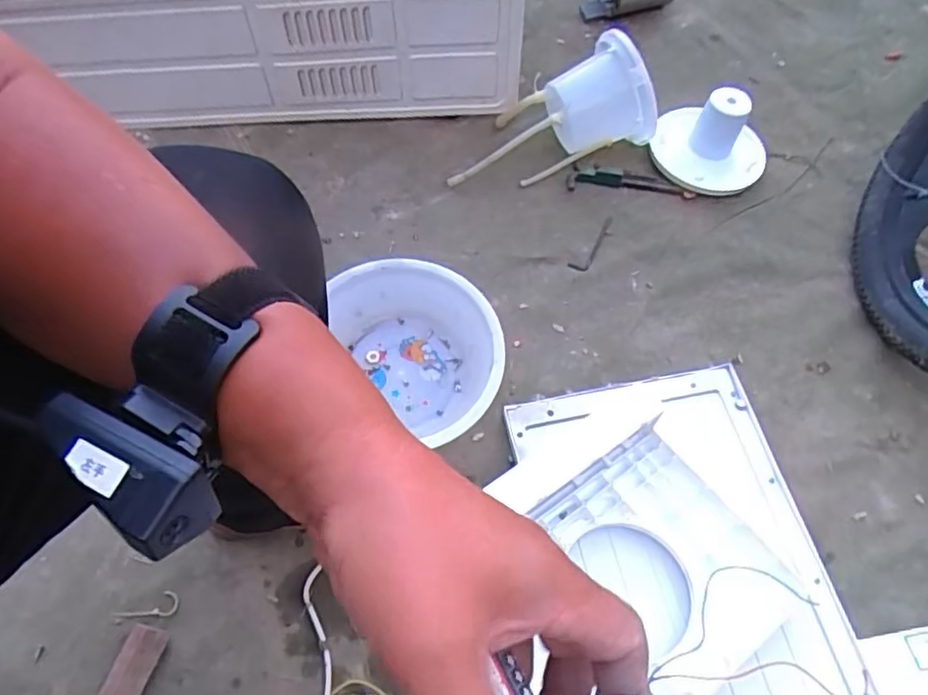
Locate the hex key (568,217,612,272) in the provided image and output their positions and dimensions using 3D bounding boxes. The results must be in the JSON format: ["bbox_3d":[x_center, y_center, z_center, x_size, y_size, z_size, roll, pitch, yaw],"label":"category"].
[{"bbox_3d":[0.190,-0.151,0.902,0.028,0.004,0.101,31,79,17],"label":"hex key"}]

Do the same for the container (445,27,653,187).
[{"bbox_3d":[0.130,-0.359,0.947,0.310,0.181,0.140,-5,62,-3],"label":"container"}]

